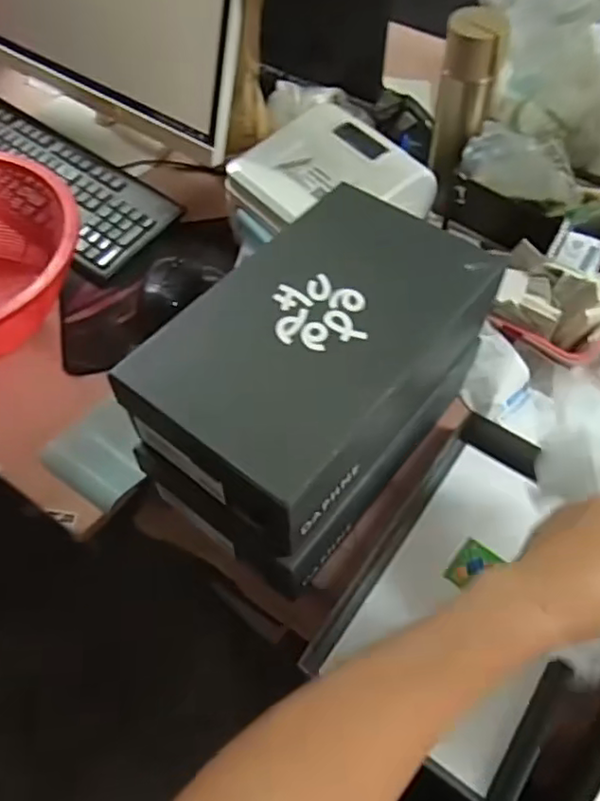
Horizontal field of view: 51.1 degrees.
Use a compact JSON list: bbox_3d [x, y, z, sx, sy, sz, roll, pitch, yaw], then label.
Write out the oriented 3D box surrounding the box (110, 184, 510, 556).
[{"bbox_3d":[0.016,-0.040,0.544,0.178,0.102,0.293,34,63,20],"label":"box"}]

